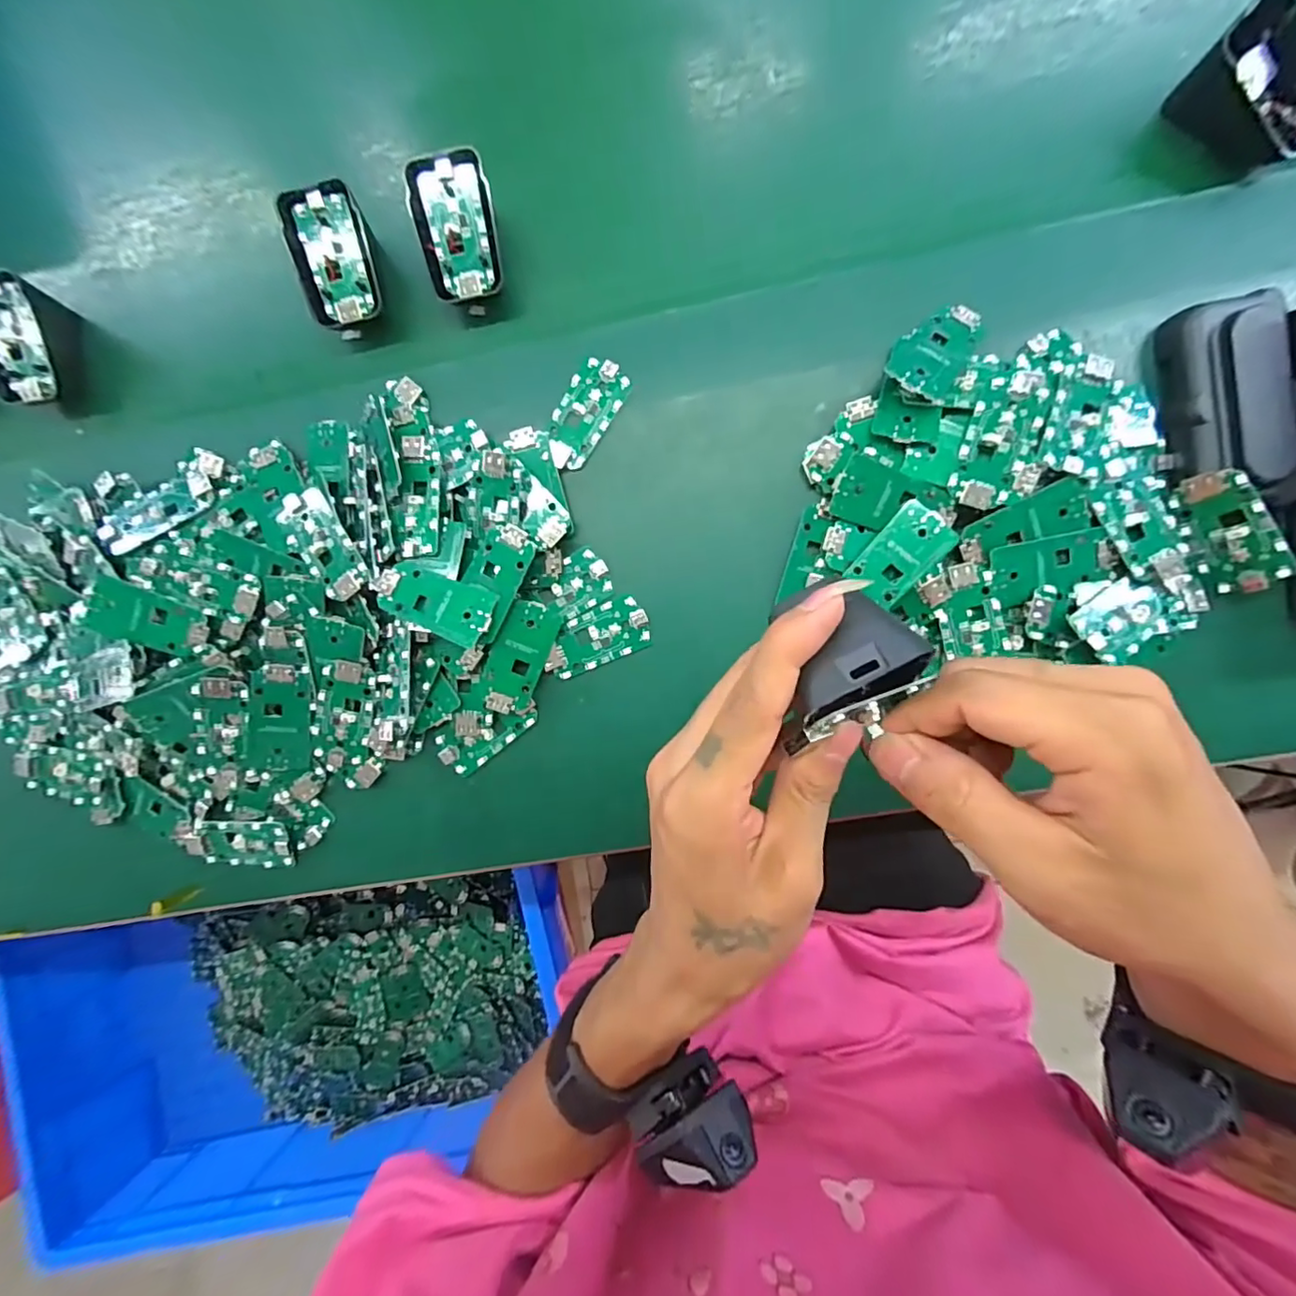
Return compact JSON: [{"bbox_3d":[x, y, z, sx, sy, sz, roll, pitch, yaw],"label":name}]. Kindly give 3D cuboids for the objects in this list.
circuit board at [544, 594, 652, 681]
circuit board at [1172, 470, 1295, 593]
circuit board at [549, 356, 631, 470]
[{"bbox_3d":[-0.030,-0.006,0.323,0.061,0.006,0.032,-23,86,4],"label":"circuit board"},{"bbox_3d":[0.289,-0.058,0.282,0.005,0.031,0.062,-33,93,-36],"label":"circuit board"},{"bbox_3d":[-0.036,-0.133,0.323,0.031,0.009,0.062,34,91,6],"label":"circuit board"}]

